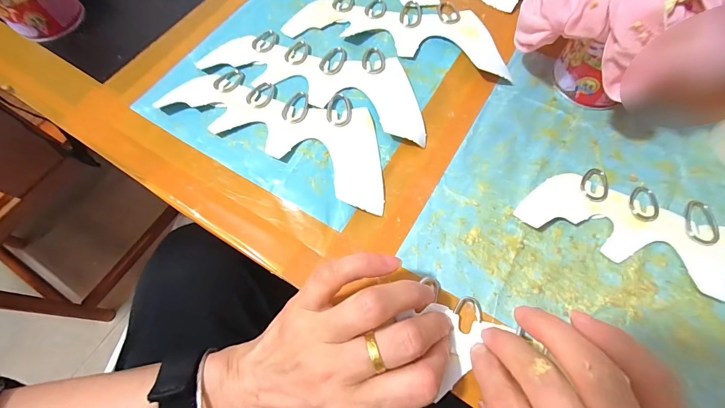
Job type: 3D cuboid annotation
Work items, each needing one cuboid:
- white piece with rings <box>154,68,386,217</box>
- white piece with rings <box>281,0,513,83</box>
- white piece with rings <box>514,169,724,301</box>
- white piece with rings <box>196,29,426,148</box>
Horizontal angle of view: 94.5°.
[{"bbox_3d":[-0.065,-0.069,0.279,0.209,0.011,0.082,26,70,12],"label":"white piece with rings"},{"bbox_3d":[0.035,-0.172,0.319,0.206,0.011,0.080,18,69,9],"label":"white piece with rings"},{"bbox_3d":[0.221,0.021,0.231,0.203,0.011,0.080,27,71,12],"label":"white piece with rings"},{"bbox_3d":[-0.035,-0.120,0.299,0.210,0.011,0.081,24,70,11],"label":"white piece with rings"}]

